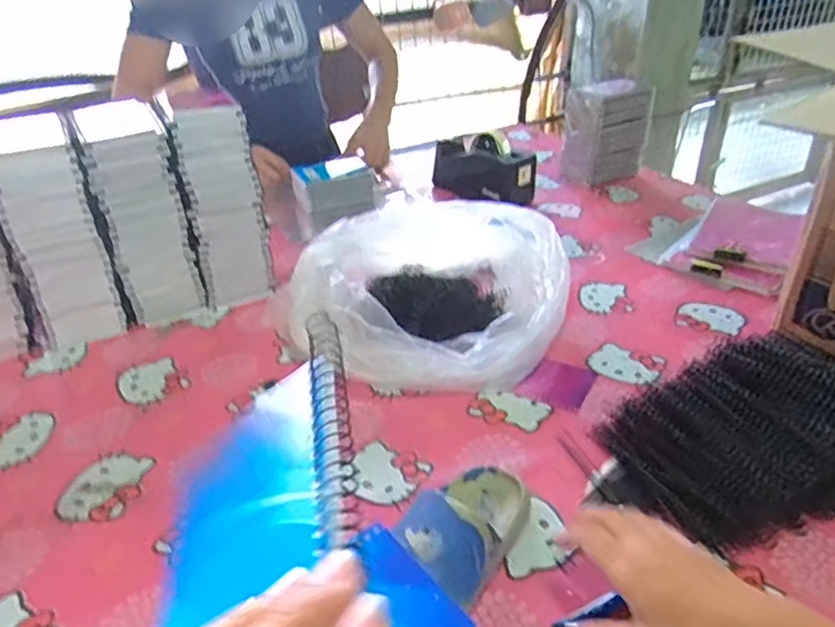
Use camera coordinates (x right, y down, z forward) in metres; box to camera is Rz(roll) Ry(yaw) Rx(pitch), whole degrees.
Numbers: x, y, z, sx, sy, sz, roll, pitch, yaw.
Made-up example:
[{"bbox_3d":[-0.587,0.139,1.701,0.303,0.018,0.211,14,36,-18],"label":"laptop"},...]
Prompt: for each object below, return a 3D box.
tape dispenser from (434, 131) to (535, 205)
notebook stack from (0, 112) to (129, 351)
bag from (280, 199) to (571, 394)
[{"bbox_3d":[0.117,-0.273,1.173,0.072,0.108,0.215,-25,39,-34],"label":"tape dispenser"},{"bbox_3d":[-0.443,-0.095,0.775,0.091,0.255,0.112,-18,35,-25],"label":"notebook stack"},{"bbox_3d":[0.026,-0.038,0.795,0.300,0.112,0.324,4,32,8],"label":"bag"}]

